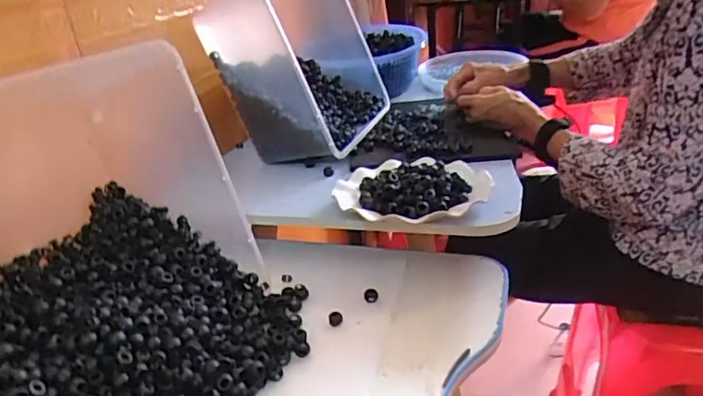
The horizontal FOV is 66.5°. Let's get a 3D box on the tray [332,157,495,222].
[{"bbox_3d":[0.074,-0.014,0.653,0.186,0.030,0.166,0,26,12],"label":"tray"}]

